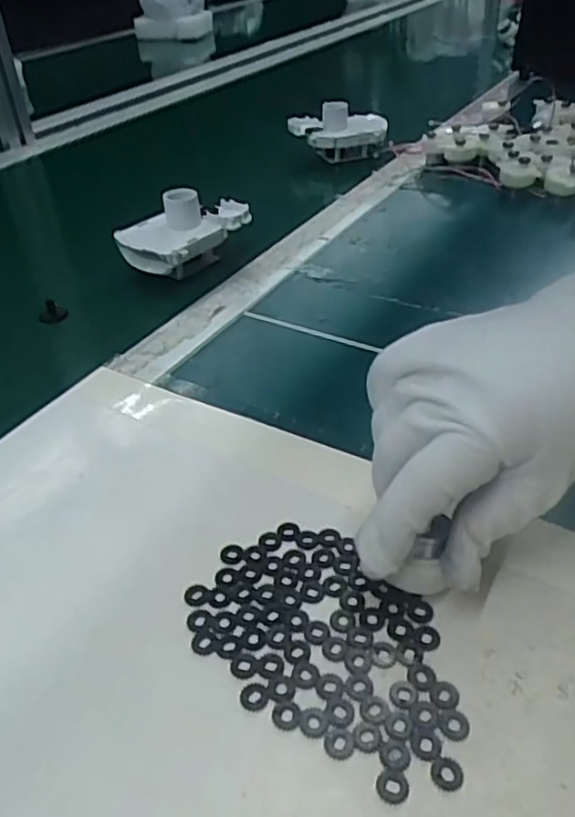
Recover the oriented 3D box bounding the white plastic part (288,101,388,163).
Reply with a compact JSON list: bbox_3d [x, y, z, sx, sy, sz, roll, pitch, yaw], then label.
[{"bbox_3d":[0.056,-0.304,0.714,0.105,0.056,0.051,-2,37,0],"label":"white plastic part"}]

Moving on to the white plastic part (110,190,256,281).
[{"bbox_3d":[-0.080,-0.141,0.518,0.106,0.054,0.069,-16,41,-15],"label":"white plastic part"}]

